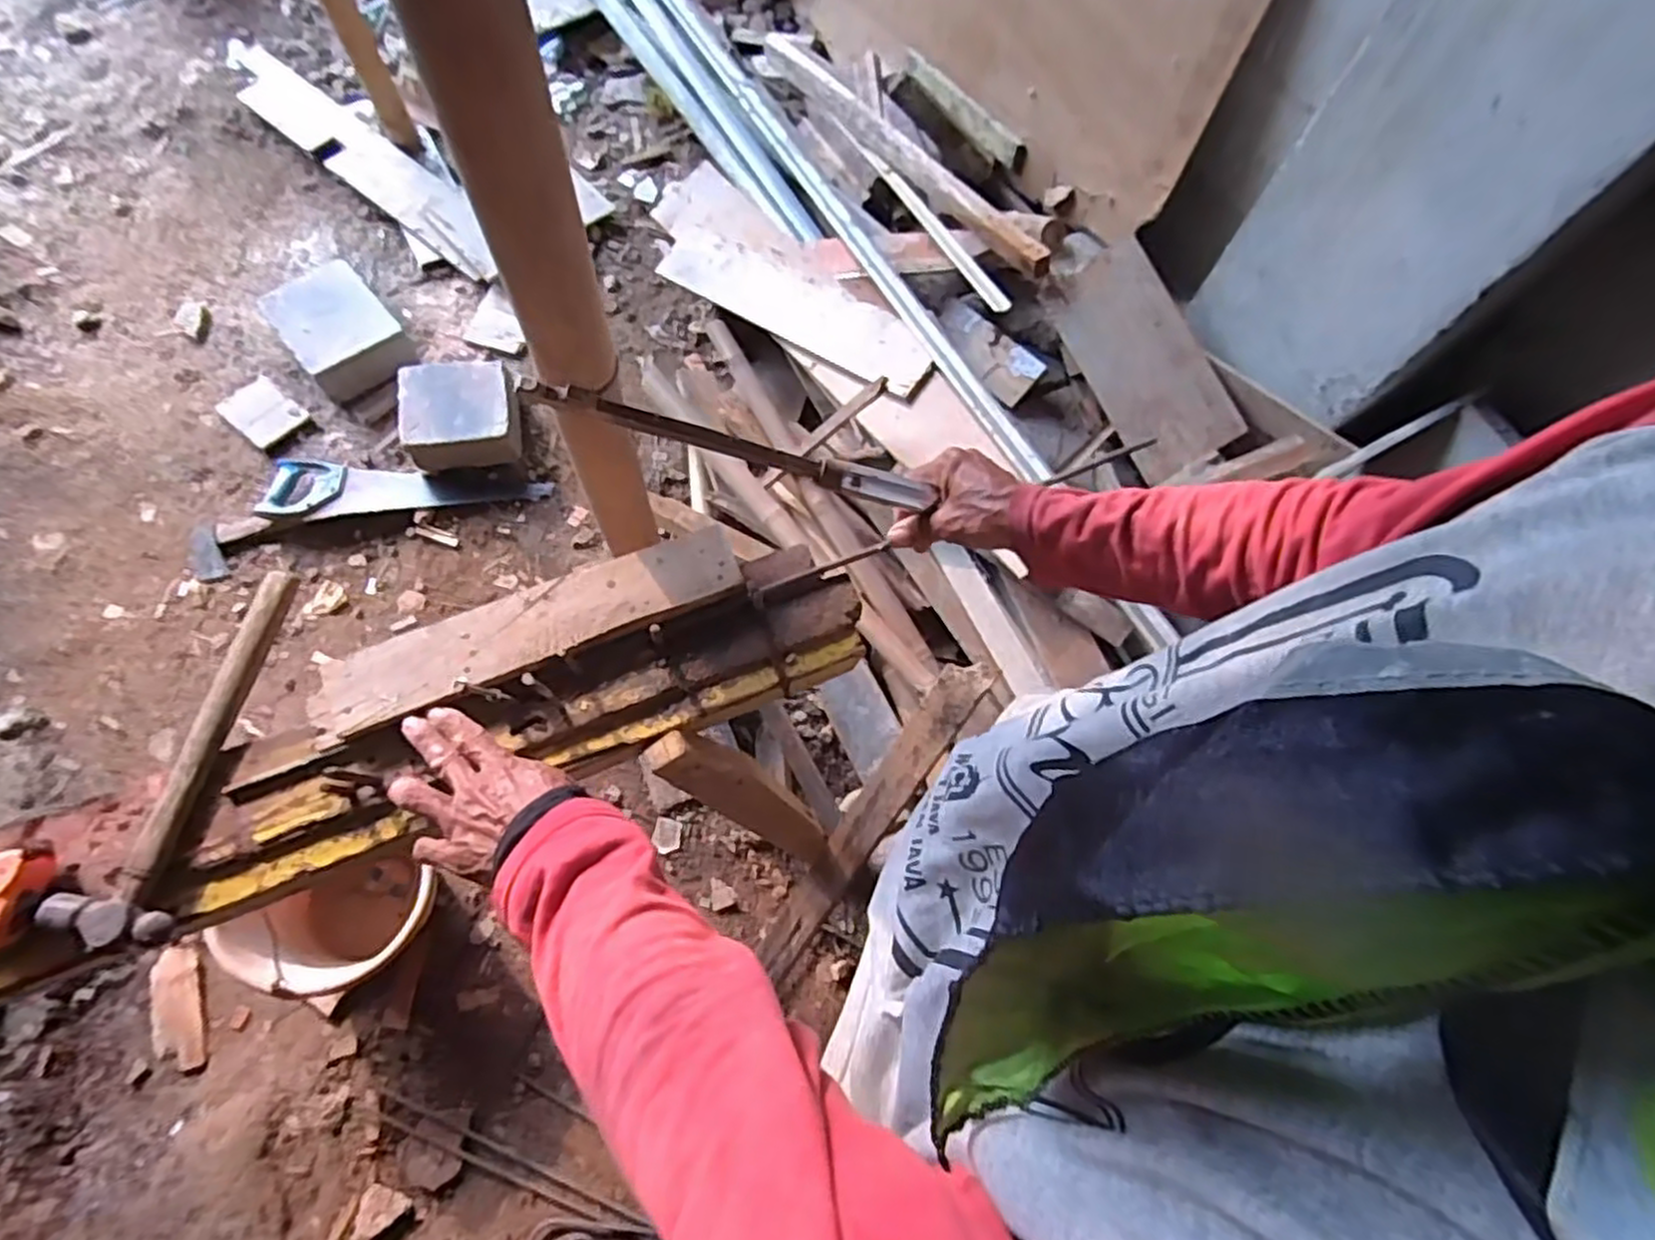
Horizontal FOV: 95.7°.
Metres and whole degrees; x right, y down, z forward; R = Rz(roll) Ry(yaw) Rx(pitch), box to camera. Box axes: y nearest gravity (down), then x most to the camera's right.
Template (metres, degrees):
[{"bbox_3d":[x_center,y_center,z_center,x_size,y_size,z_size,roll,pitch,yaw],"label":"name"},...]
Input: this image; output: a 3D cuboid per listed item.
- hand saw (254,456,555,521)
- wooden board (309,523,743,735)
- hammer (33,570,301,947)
[{"bbox_3d":[-0.856,-0.245,1.518,0.550,0.039,0.169,7,69,-1],"label":"hand saw"},{"bbox_3d":[-0.228,0.005,0.579,0.323,0.016,0.068,-22,72,-11],"label":"wooden board"},{"bbox_3d":[-0.459,0.088,0.546,0.071,0.024,0.267,11,69,1],"label":"hammer"}]

